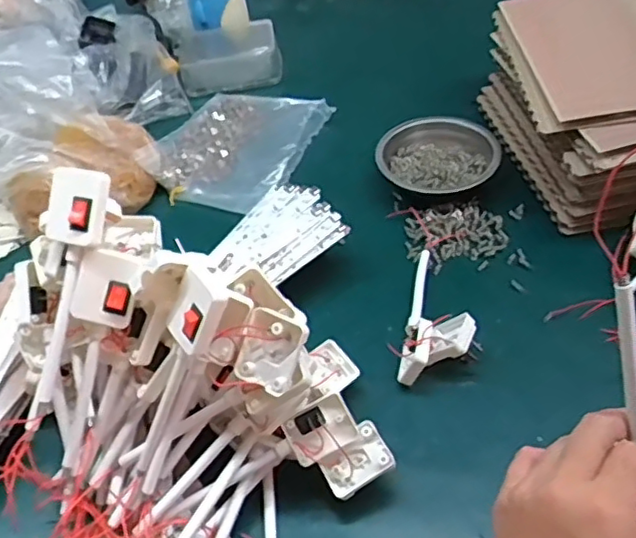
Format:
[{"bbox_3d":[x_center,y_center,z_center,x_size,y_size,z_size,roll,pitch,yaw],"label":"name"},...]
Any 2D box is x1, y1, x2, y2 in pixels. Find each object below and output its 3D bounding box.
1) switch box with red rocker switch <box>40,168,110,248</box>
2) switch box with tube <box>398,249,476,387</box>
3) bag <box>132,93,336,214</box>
[{"bbox_3d":[-0.153,-0.039,0.401,0.040,0.022,0.047,11,92,12],"label":"switch box with red rocker switch"},{"bbox_3d":[0.110,0.033,0.560,0.059,0.046,0.156,5,49,11],"label":"switch box with tube"},{"bbox_3d":[-0.099,-0.157,0.765,0.172,0.030,0.202,19,53,22],"label":"bag"}]

